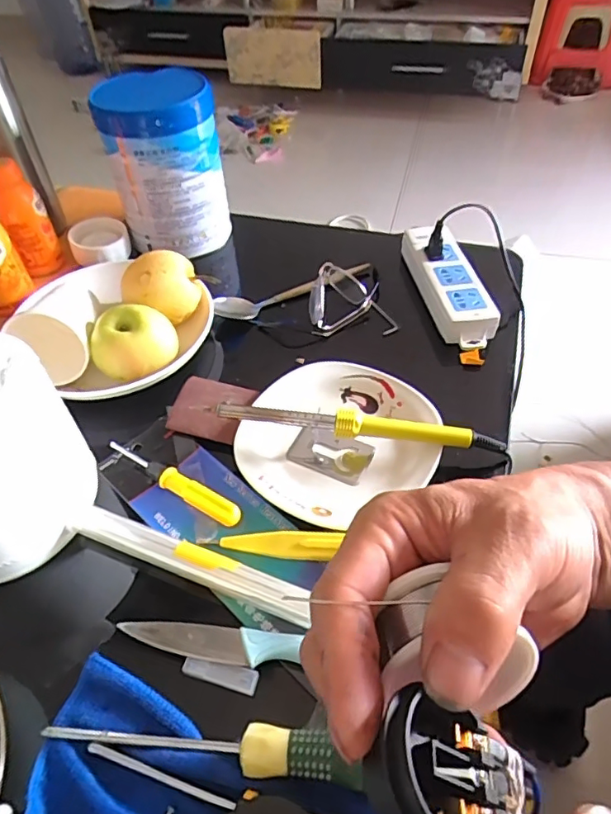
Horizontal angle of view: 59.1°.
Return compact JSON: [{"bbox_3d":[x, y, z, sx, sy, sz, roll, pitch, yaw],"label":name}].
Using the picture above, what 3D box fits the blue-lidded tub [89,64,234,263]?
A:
[{"bbox_3d":[-0.160,-0.282,0.622,0.124,0.166,0.108,-13,50,-10],"label":"blue-lidded tub"}]

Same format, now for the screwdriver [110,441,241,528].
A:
[{"bbox_3d":[-0.112,0.061,0.449,0.138,0.015,0.016,24,54,21],"label":"screwdriver"}]

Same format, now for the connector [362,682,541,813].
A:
[{"bbox_3d":[0.043,0.102,0.146,0.050,0.030,0.036,20,52,18],"label":"connector"}]

